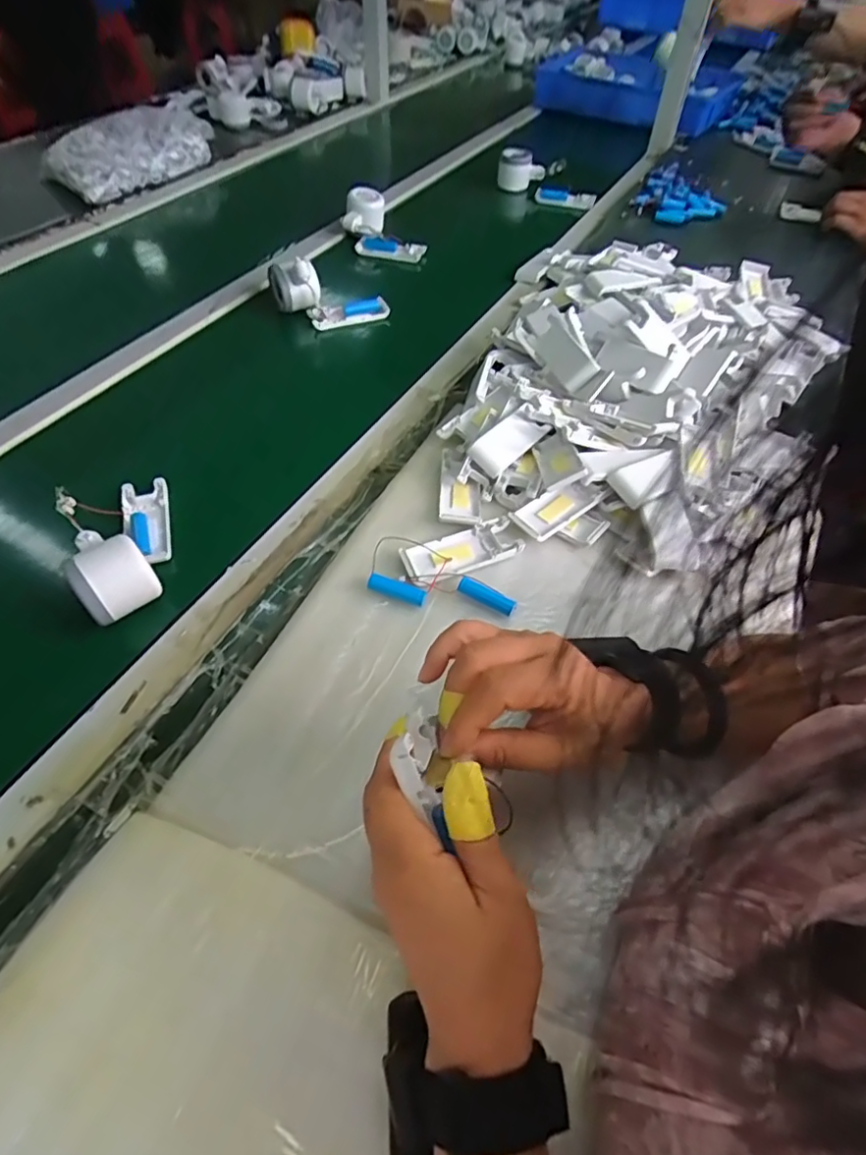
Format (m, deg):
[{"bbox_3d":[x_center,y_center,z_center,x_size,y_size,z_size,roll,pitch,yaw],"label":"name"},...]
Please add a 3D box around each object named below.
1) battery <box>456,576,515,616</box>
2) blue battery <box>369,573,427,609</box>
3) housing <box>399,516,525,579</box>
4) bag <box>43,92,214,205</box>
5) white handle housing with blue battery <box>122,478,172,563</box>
[{"bbox_3d":[0.044,0.015,0.484,0.050,0.010,0.012,23,55,17],"label":"battery"},{"bbox_3d":[-0.031,0.011,0.487,0.050,0.014,0.012,16,53,12],"label":"blue battery"},{"bbox_3d":[0.025,-0.023,0.512,0.103,0.014,0.039,-16,53,-14],"label":"housing"},{"bbox_3d":[-0.530,-0.771,1.041,0.143,0.095,0.294,37,59,24],"label":"bag"},{"bbox_3d":[-0.266,-0.051,0.537,0.042,0.014,0.100,-13,53,-11],"label":"white handle housing with blue battery"}]

